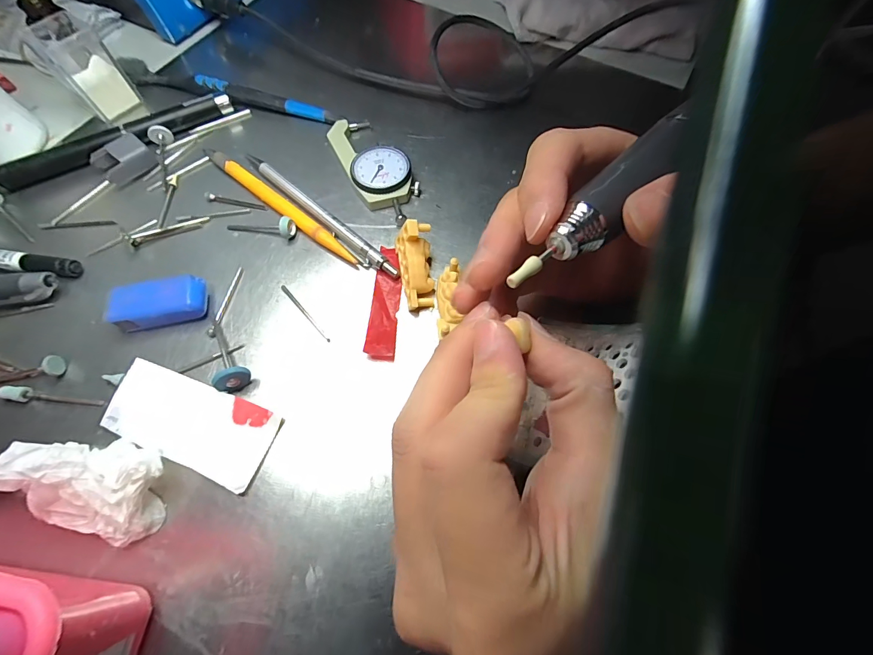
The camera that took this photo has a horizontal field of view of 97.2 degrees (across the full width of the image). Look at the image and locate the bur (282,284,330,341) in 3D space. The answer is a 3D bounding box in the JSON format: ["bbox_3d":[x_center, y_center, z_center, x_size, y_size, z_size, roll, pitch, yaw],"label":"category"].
[{"bbox_3d":[-0.072,-0.008,0.209,0.004,0.004,0.044,-38,72,-17],"label":"bur"}]

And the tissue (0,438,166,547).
[{"bbox_3d":[-0.152,0.063,0.157,0.069,0.033,0.035,9,66,2],"label":"tissue"}]

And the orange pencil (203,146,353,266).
[{"bbox_3d":[-0.098,-0.077,0.236,0.129,0.010,0.009,38,70,14],"label":"orange pencil"}]

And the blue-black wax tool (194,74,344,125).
[{"bbox_3d":[-0.119,-0.161,0.275,0.105,0.013,0.009,17,66,6],"label":"blue-black wax tool"}]

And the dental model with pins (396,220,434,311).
[{"bbox_3d":[-0.012,-0.034,0.212,0.018,0.013,0.048,-5,84,-4],"label":"dental model with pins"}]

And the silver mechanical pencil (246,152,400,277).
[{"bbox_3d":[-0.073,-0.070,0.234,0.135,0.010,0.009,41,71,15],"label":"silver mechanical pencil"}]

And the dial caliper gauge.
[{"bbox_3d":[-0.040,-0.104,0.248,0.036,0.013,0.095,-26,69,-13],"label":"dial caliper gauge"}]

